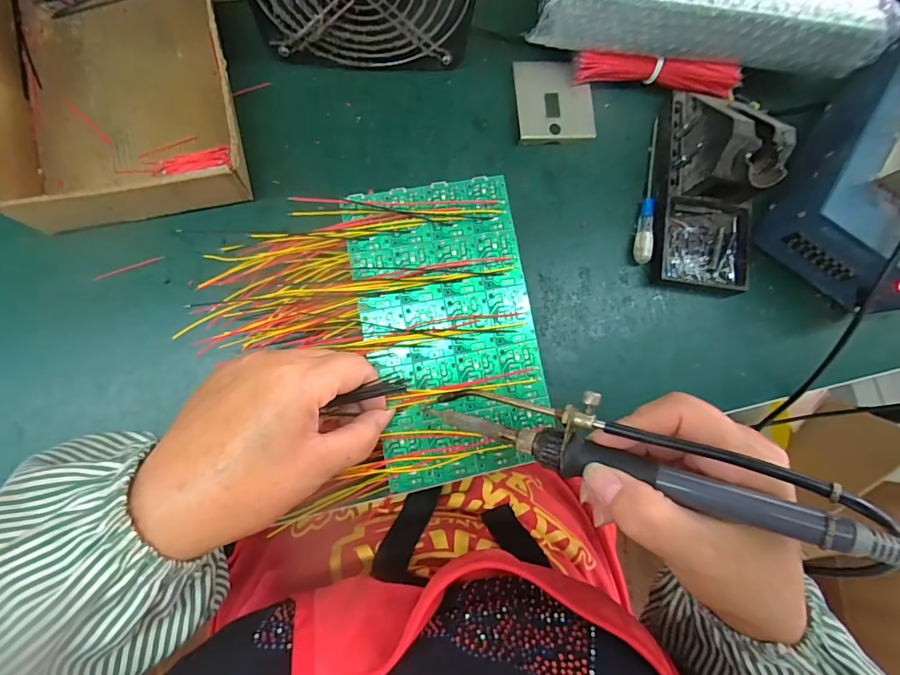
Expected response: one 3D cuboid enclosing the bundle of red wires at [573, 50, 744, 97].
[{"bbox_3d":[0.165,-0.209,0.353,0.133,0.025,0.018,2,83,-6],"label":"bundle of red wires"}]

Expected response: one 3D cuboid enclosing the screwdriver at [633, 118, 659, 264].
[{"bbox_3d":[0.161,-0.121,0.357,0.012,0.012,0.123,9,82,-5],"label":"screwdriver"}]

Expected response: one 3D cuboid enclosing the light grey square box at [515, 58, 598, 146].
[{"bbox_3d":[0.085,-0.191,0.357,0.063,0.011,0.065,-5,87,-6],"label":"light grey square box"}]

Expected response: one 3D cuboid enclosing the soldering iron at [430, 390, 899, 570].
[{"bbox_3d":[0.085,0.050,0.194,0.197,0.029,0.034,11,84,27],"label":"soldering iron"}]

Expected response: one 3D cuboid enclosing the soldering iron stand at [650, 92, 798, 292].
[{"bbox_3d":[0.206,-0.120,0.334,0.080,0.068,0.157,1,84,-6],"label":"soldering iron stand"}]

